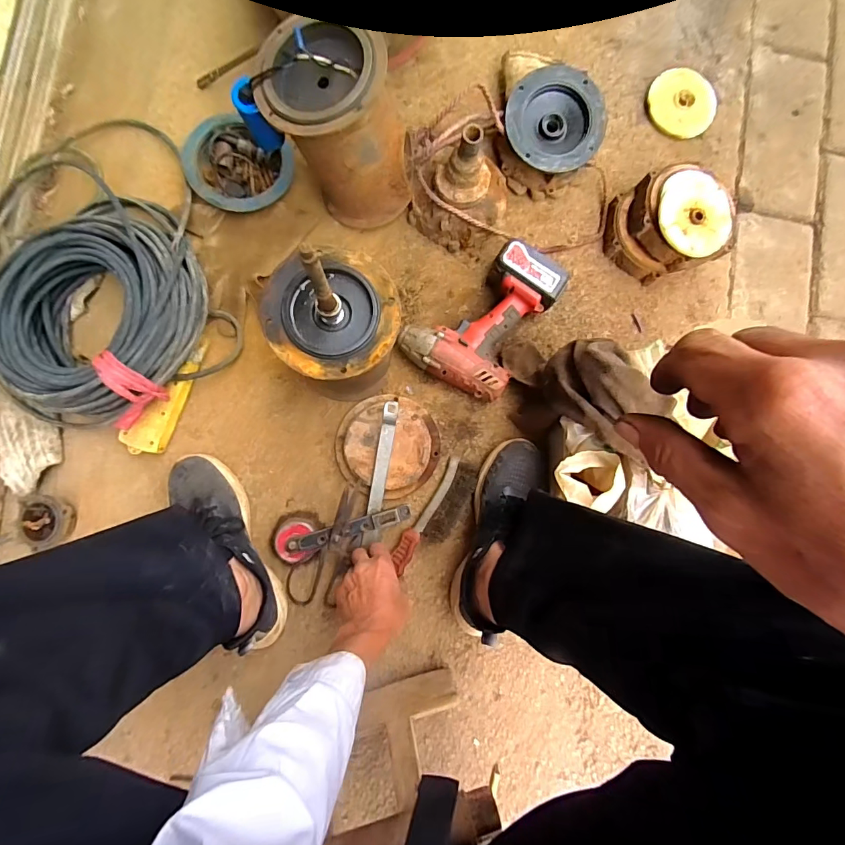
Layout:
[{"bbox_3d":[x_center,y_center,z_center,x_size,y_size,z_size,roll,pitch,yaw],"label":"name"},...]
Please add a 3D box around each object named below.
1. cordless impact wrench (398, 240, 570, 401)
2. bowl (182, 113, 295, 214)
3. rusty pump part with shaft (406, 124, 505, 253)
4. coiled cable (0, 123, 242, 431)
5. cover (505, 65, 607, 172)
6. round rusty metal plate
[{"bbox_3d":[0.094,-0.153,0.645,0.145,0.080,0.223,31,85,0],"label":"cordless impact wrench"},{"bbox_3d":[-0.277,-0.379,0.651,0.151,0.032,0.132,30,85,0],"label":"bowl"},{"bbox_3d":[0.055,-0.358,0.626,0.154,0.148,0.155,10,85,-2],"label":"rusty pump part with shaft"},{"bbox_3d":[-0.470,-0.226,0.606,0.322,0.107,0.471,-18,86,-6],"label":"coiled cable"},{"bbox_3d":[0.198,-0.451,0.648,0.143,0.029,0.147,0,86,-2],"label":"cover"},{"bbox_3d":[-0.051,0.034,0.643,0.150,0.035,0.148,0,86,-2],"label":"round rusty metal plate"}]

